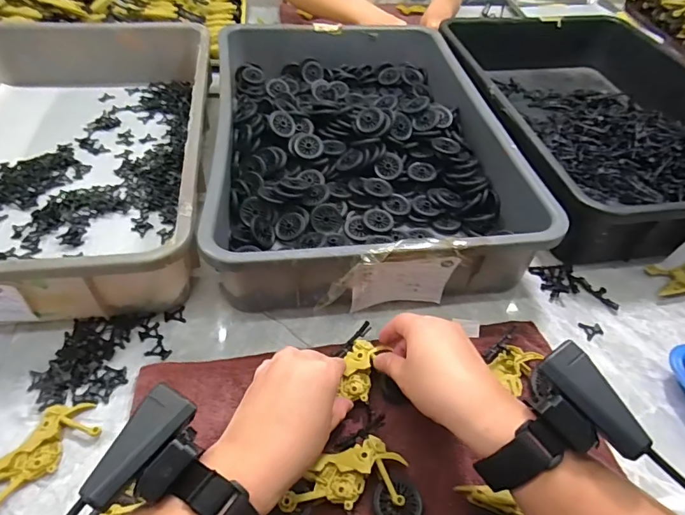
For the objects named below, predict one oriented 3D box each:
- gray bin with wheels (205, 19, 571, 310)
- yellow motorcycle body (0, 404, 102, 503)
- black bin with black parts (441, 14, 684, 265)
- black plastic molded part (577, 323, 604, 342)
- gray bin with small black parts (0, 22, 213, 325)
[{"bbox_3d":[0.012,-0.158,0.611,0.354,0.091,0.515,-3,47,-7],"label":"gray bin with wheels"},{"bbox_3d":[-0.250,0.157,0.367,0.042,0.015,0.099,33,53,24],"label":"yellow motorcycle body"},{"bbox_3d":[0.383,-0.210,0.681,0.401,0.096,0.513,-4,47,-7],"label":"black bin with black parts"},{"bbox_3d":[0.264,0.076,0.481,0.024,0.004,0.021,-6,48,-10],"label":"black plastic molded part"},{"bbox_3d":[-0.353,-0.144,0.579,0.361,0.095,0.552,-5,47,-8],"label":"gray bin with small black parts"}]

